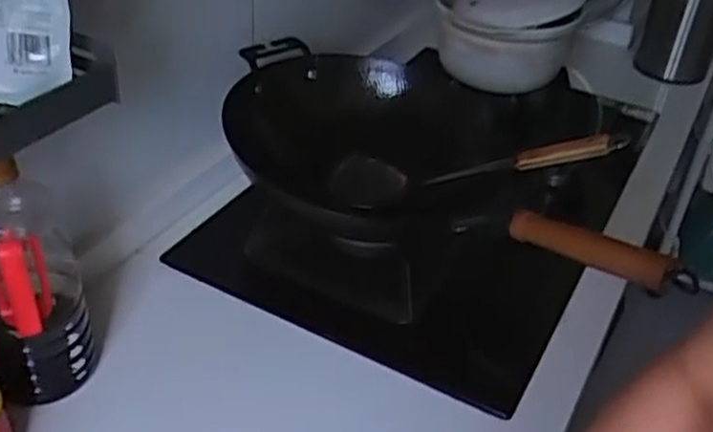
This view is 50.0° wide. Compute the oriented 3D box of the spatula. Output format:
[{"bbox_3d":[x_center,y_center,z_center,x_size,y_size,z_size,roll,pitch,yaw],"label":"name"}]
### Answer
[{"bbox_3d":[0.135,-0.062,0.900,0.357,0.058,0.076,-8,26,31],"label":"spatula"}]

